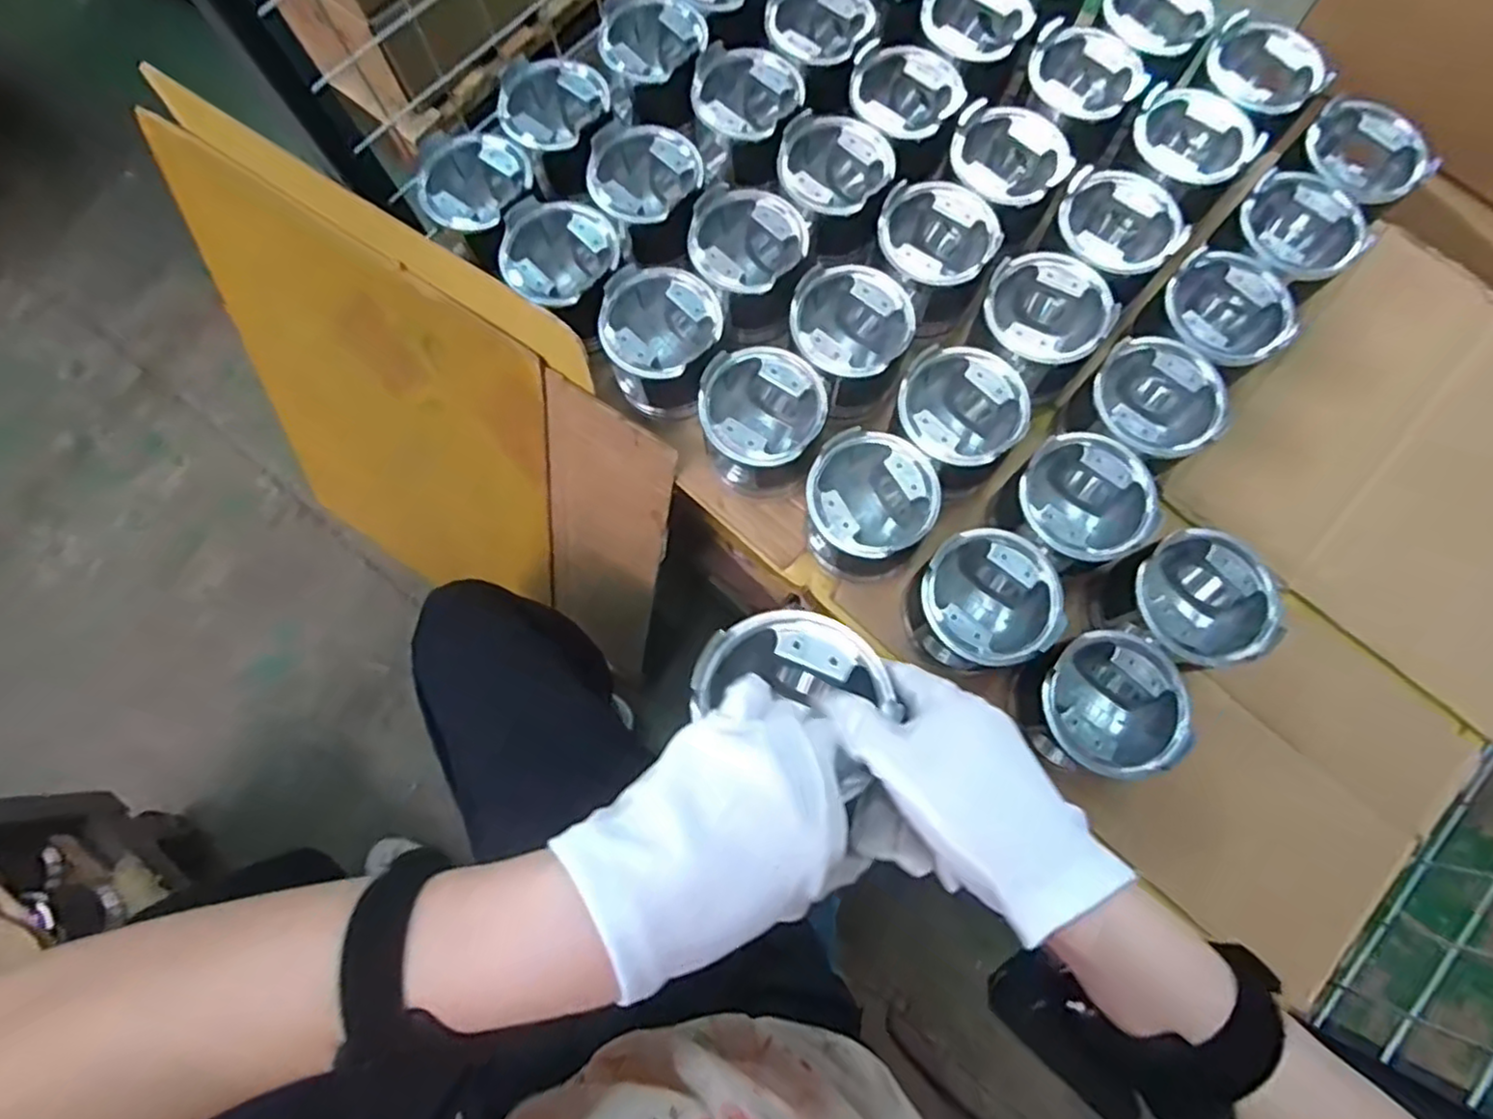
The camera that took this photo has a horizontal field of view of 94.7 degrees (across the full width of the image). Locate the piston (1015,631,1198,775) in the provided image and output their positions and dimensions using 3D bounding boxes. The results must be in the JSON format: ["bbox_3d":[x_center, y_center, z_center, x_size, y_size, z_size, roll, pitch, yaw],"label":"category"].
[{"bbox_3d":[0.252,0.106,0.501,0.090,0.086,0.096,0,76,1],"label":"piston"}]

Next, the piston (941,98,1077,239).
[{"bbox_3d":[0.223,-0.339,0.608,0.097,0.059,0.101,0,76,1],"label":"piston"}]

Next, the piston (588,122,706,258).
[{"bbox_3d":[-0.087,-0.328,0.611,0.099,0.065,0.100,2,76,2],"label":"piston"}]

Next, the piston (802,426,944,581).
[{"bbox_3d":[0.095,-0.041,0.550,0.098,0.079,0.101,0,76,1],"label":"piston"}]

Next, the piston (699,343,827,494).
[{"bbox_3d":[0.013,-0.110,0.582,0.095,0.105,0.099,0,76,1],"label":"piston"}]

